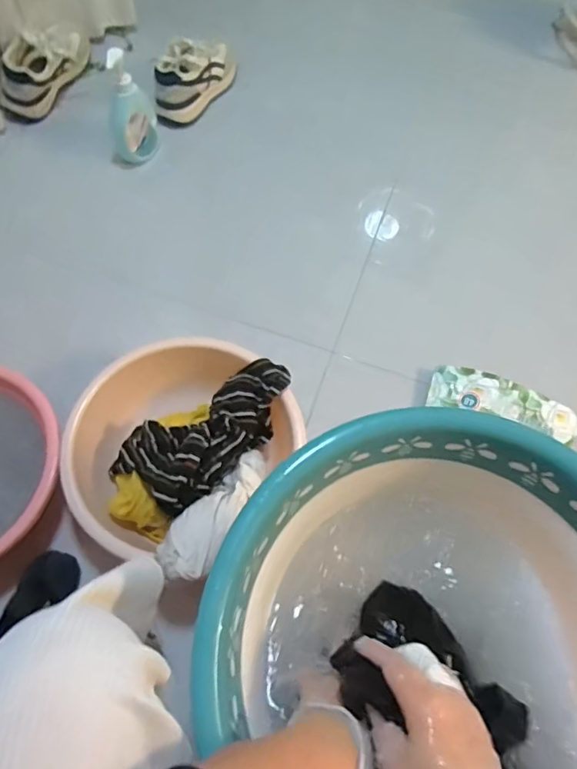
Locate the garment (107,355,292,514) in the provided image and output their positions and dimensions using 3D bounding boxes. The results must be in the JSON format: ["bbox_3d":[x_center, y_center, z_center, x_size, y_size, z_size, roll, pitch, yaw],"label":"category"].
[{"bbox_3d":[-0.115,0.058,0.761,0.143,0.073,0.259,41,69,15],"label":"garment"}]

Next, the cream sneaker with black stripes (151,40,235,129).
[{"bbox_3d":[-0.220,-0.682,1.168,0.097,0.116,0.223,30,67,10],"label":"cream sneaker with black stripes"}]

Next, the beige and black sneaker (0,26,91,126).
[{"bbox_3d":[-0.536,-0.698,1.146,0.090,0.101,0.266,19,65,5],"label":"beige and black sneaker"}]

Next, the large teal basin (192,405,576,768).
[{"bbox_3d":[0.125,0.209,0.423,0.341,0.121,0.361,1,65,-3],"label":"large teal basin"}]

